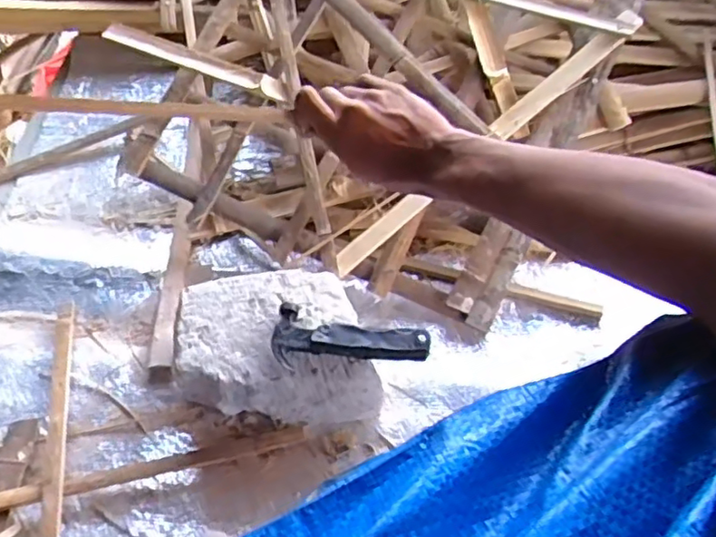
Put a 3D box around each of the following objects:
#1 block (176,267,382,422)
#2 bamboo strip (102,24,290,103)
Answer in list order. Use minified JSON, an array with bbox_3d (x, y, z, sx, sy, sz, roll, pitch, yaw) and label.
[{"bbox_3d":[-0.086,0.085,0.699,0.214,0.093,0.157,1,60,-3],"label":"block"},{"bbox_3d":[-0.211,-0.274,0.832,0.267,0.018,0.028,22,61,9],"label":"bamboo strip"}]

